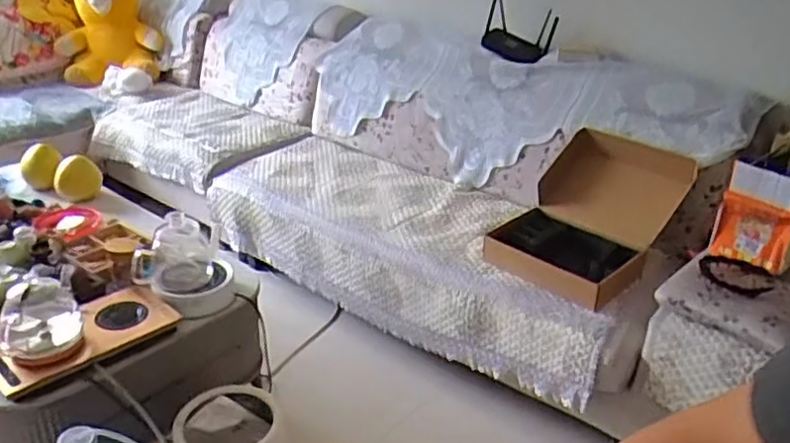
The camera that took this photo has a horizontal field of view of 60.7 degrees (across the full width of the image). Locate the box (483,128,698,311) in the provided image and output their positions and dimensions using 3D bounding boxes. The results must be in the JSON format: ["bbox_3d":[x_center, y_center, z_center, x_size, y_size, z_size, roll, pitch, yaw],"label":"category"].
[{"bbox_3d":[0.546,-0.016,1.886,0.411,0.337,0.567,12,24,32],"label":"box"}]

